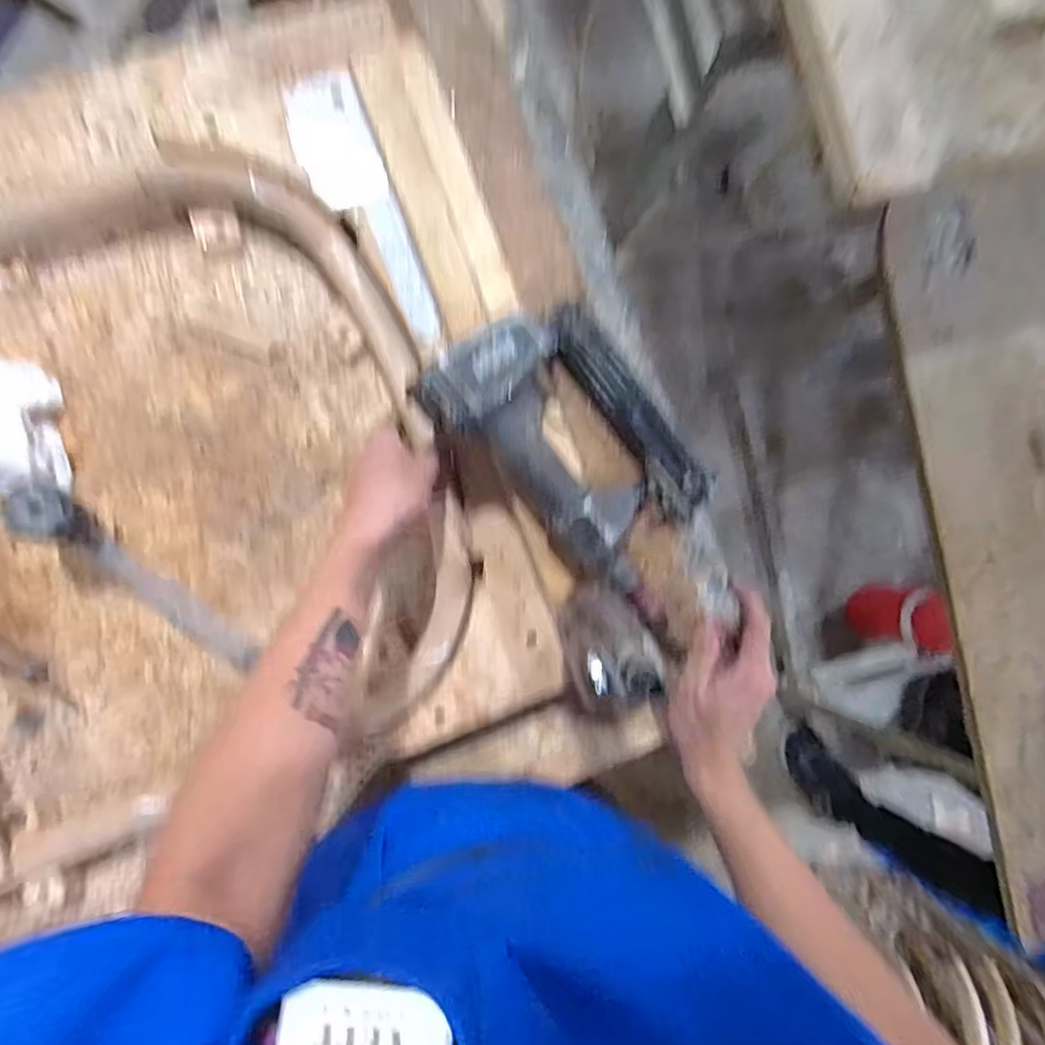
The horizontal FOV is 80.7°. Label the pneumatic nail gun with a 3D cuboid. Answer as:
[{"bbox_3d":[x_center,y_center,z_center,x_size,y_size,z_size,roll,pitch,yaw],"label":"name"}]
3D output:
[{"bbox_3d":[0.051,-0.072,0.498,0.155,0.070,0.226,-45,95,-7],"label":"pneumatic nail gun"}]

